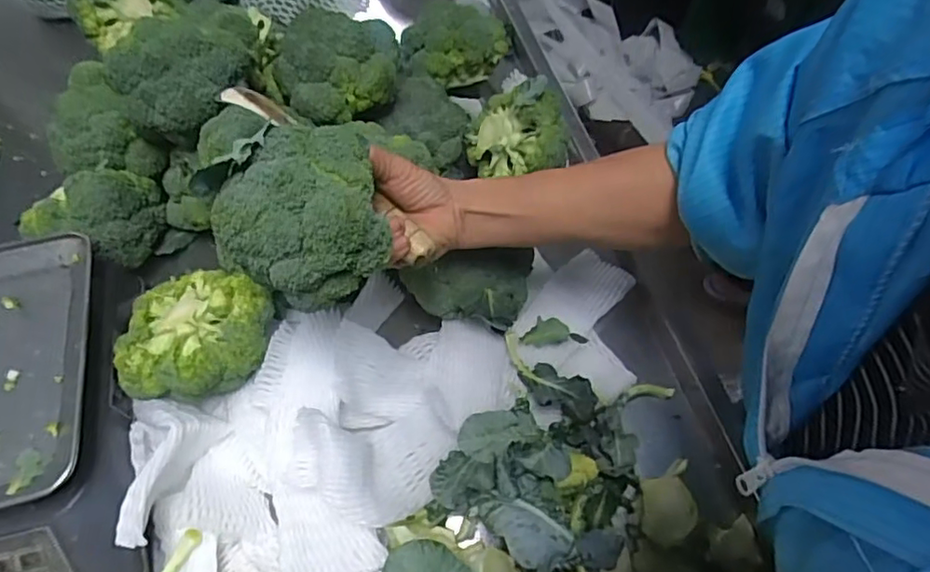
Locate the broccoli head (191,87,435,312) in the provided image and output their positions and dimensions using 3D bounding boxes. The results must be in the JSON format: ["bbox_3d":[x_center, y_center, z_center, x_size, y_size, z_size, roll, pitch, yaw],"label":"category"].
[{"bbox_3d":[-0.106,-0.050,0.375,0.101,0.078,0.103,-31,64,-18],"label":"broccoli head"}]

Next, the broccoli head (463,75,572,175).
[{"bbox_3d":[0.058,-0.168,0.651,0.114,0.102,0.084,35,65,18],"label":"broccoli head"}]

